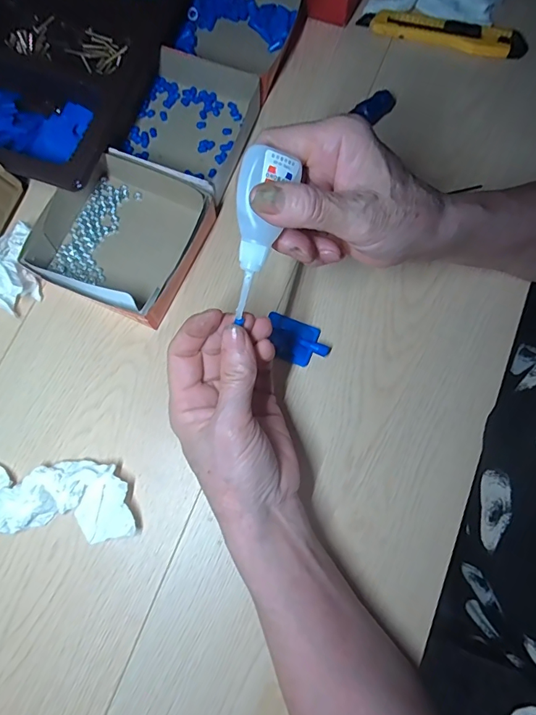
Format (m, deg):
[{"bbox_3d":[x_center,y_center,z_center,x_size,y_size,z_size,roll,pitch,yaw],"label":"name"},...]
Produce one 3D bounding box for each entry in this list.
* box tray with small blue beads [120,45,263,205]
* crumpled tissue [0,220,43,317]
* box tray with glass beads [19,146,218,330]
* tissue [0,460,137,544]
[{"bbox_3d":[-0.072,-0.212,0.396,0.109,0.034,0.113,21,78,4],"label":"box tray with small blue beads"},{"bbox_3d":[-0.220,-0.071,0.359,0.059,0.033,0.069,2,78,0],"label":"crumpled tissue"},{"bbox_3d":[-0.124,-0.106,0.367,0.137,0.034,0.127,26,79,5],"label":"box tray with glass beads"},{"bbox_3d":[-0.163,0.103,0.326,0.130,0.022,0.053,6,78,1],"label":"tissue"}]

